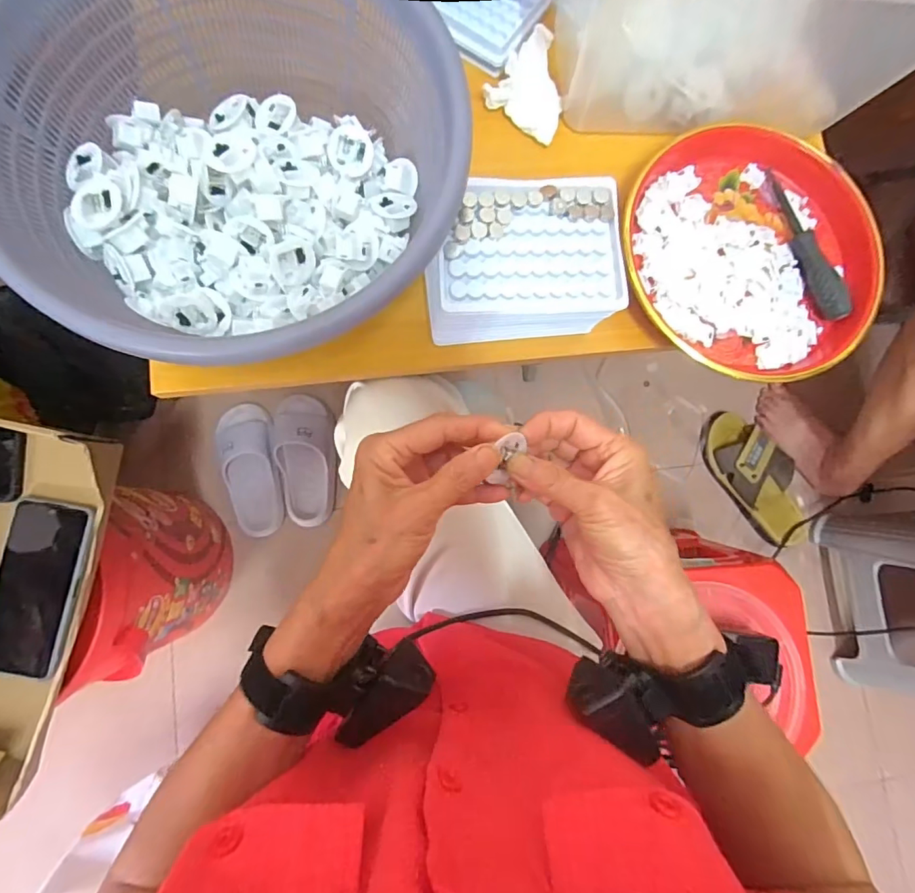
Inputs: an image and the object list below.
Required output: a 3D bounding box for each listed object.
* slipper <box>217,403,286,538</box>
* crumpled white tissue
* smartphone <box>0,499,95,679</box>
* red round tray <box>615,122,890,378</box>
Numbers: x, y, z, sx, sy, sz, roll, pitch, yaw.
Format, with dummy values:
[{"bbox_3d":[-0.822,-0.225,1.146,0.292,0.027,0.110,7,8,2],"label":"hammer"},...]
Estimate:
[{"bbox_3d":[-0.353,0.044,0.832,0.089,0.066,0.227,-9,96,-6],"label":"slipper"},{"bbox_3d":[0.066,-0.301,0.403,0.065,0.034,0.056,33,82,0],"label":"crumpled white tissue"},{"bbox_3d":[-0.412,0.138,0.475,0.077,0.010,0.163,10,82,-4],"label":"smartphone"},{"bbox_3d":[0.250,-0.167,0.412,0.221,0.026,0.203,1,83,-5],"label":"red round tray"}]

